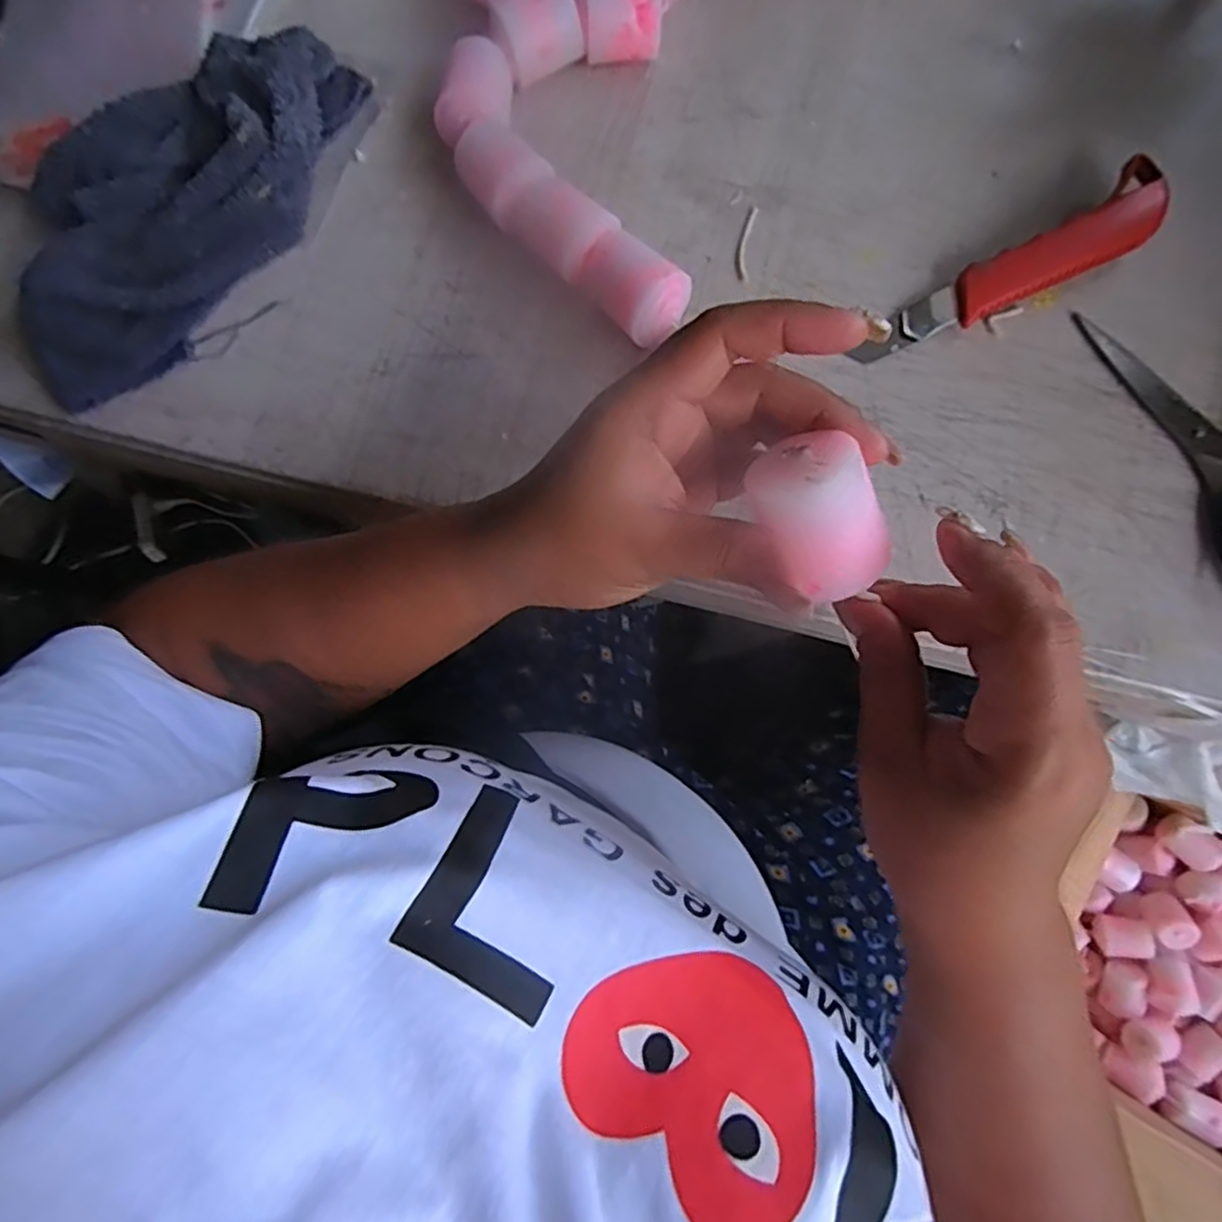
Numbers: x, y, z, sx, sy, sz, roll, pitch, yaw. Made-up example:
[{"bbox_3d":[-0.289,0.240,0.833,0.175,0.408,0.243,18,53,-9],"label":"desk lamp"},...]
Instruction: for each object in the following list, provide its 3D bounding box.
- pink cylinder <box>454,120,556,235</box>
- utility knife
[{"bbox_3d":[-0.053,-0.219,0.352,0.035,0.036,0.049,-43,81,-7],"label":"pink cylinder"},{"bbox_3d":[0.205,-0.167,0.343,0.169,0.020,0.035,-33,80,-5],"label":"utility knife"}]

